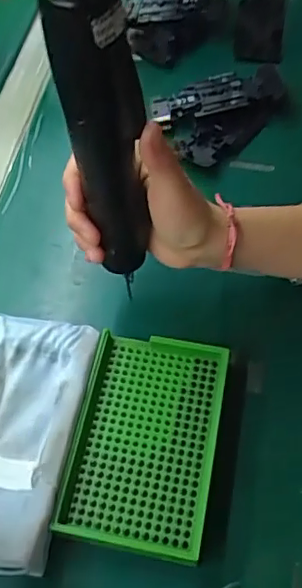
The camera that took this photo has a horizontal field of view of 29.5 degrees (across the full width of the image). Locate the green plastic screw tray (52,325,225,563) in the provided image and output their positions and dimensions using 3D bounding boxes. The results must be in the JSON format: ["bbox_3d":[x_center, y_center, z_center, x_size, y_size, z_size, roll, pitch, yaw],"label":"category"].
[{"bbox_3d":[-0.003,0.093,0.375,0.089,0.023,0.136,9,58,9],"label":"green plastic screw tray"}]

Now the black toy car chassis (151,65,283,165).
[{"bbox_3d":[0.076,-0.171,0.540,0.132,0.024,0.088,-24,60,-12],"label":"black toy car chassis"}]

